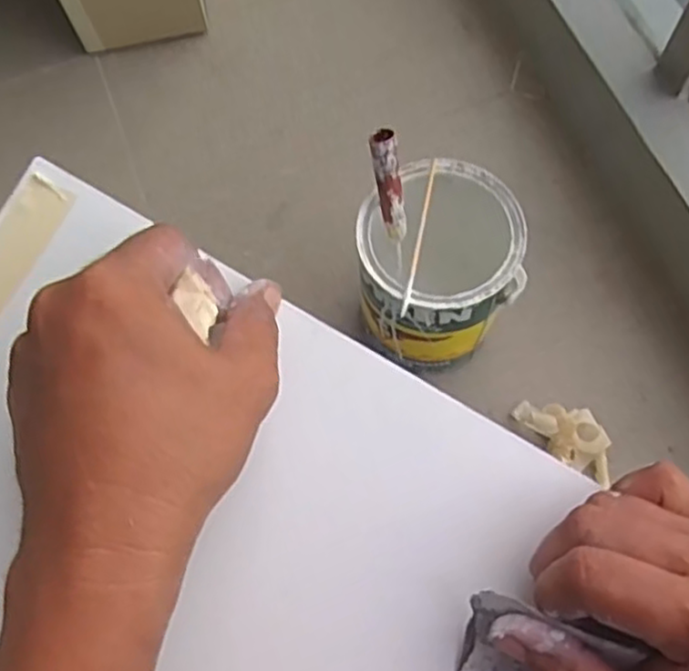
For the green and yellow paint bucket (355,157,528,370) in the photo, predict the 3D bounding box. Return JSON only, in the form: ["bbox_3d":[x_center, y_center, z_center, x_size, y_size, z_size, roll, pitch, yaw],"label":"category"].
[{"bbox_3d":[0.098,-0.063,0.792,0.160,0.206,0.162,-1,69,3],"label":"green and yellow paint bucket"}]

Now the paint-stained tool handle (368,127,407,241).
[{"bbox_3d":[0.045,-0.141,0.701,0.025,0.127,0.022,-21,45,-7],"label":"paint-stained tool handle"}]

